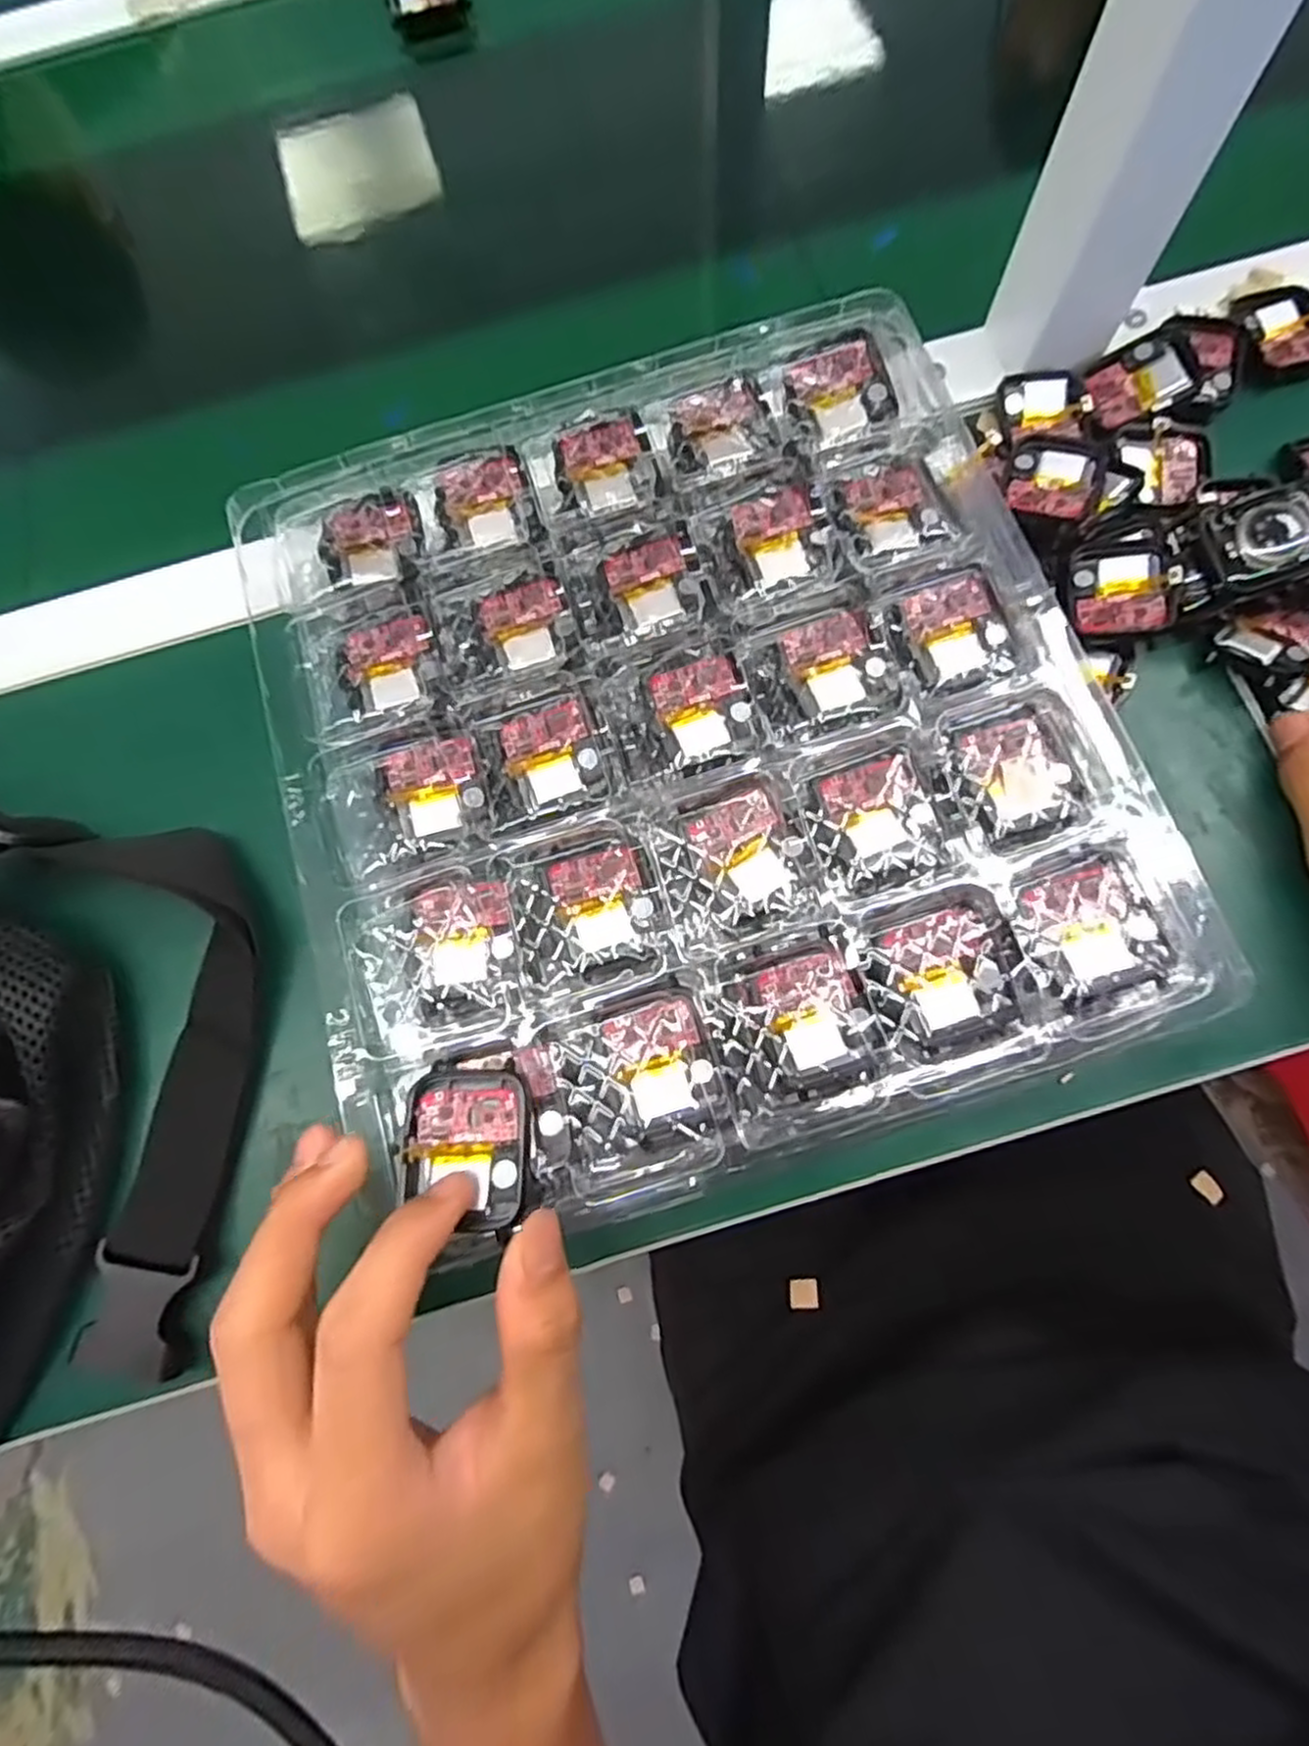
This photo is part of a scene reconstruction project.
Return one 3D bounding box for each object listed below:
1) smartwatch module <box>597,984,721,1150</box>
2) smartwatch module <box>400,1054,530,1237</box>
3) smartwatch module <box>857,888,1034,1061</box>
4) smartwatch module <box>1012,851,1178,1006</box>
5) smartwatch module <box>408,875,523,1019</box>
[{"bbox_3d":[0.002,0.060,0.233,0.032,0.016,0.049,-17,75,-1],"label":"smartwatch module"},{"bbox_3d":[-0.054,0.079,0.218,0.038,0.015,0.048,-4,68,1],"label":"smartwatch module"},{"bbox_3d":[0.089,0.030,0.224,0.045,0.006,0.045,-18,75,-1],"label":"smartwatch module"},{"bbox_3d":[0.135,0.016,0.227,0.040,0.006,0.041,-17,75,-1],"label":"smartwatch module"},{"bbox_3d":[-0.062,0.024,0.241,0.034,0.014,0.043,-11,75,0],"label":"smartwatch module"}]

